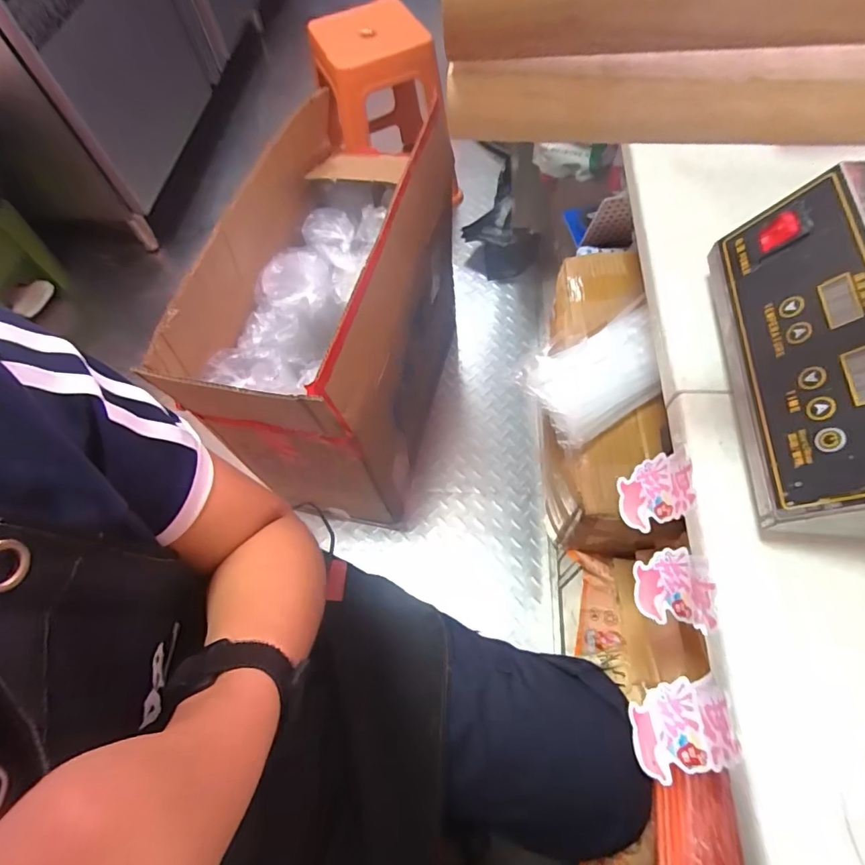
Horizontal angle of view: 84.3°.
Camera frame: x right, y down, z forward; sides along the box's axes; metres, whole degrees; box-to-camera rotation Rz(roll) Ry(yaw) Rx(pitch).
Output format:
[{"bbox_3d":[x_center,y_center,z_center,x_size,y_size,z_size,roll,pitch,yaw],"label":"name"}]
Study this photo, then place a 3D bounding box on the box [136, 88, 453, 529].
[{"bbox_3d":[-0.158,-0.192,1.001,0.296,0.640,0.633,9,65,8],"label":"box"}]

